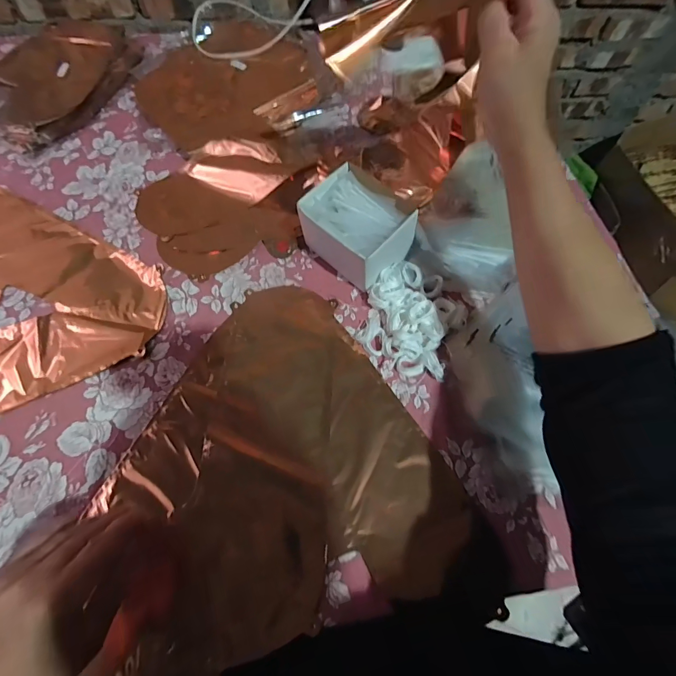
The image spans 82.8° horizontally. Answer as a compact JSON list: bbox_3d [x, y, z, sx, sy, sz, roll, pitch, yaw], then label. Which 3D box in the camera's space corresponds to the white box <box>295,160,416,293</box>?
[{"bbox_3d":[0.019,-0.134,0.473,0.124,0.081,0.093,39,68,17],"label":"white box"}]

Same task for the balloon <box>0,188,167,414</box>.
[{"bbox_3d":[-0.427,-0.063,0.466,0.390,0.013,0.350,-15,64,-10],"label":"balloon"}]

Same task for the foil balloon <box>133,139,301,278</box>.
[{"bbox_3d":[-0.153,-0.192,0.532,0.234,0.036,0.209,-24,66,-14],"label":"foil balloon"}]

